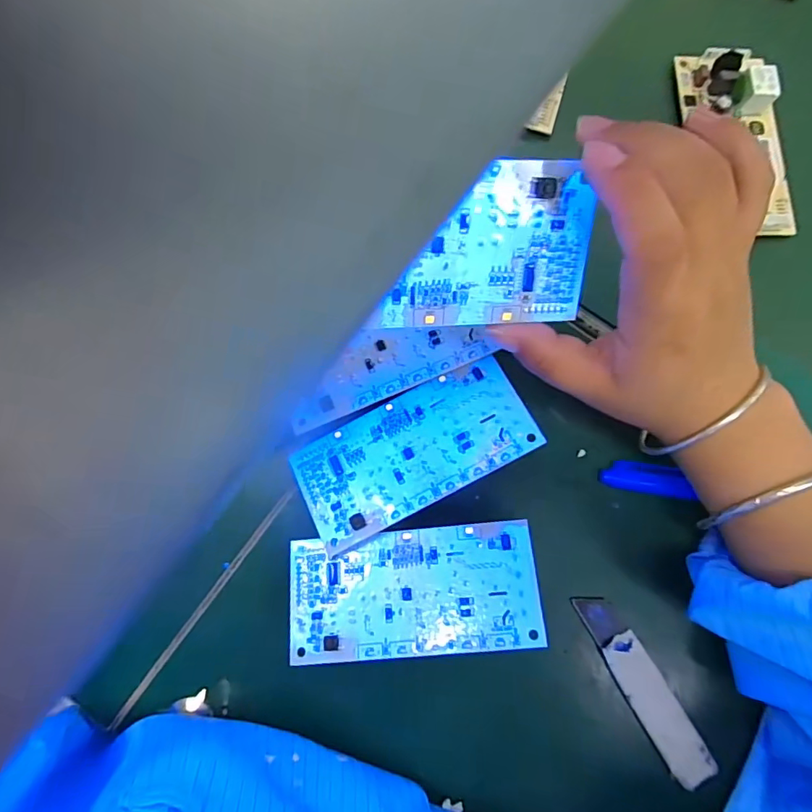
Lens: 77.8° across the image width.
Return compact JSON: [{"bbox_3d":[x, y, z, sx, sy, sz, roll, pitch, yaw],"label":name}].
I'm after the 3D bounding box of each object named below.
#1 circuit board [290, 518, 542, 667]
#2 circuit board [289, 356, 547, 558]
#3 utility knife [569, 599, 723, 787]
[{"bbox_3d":[0.003,0.086,0.234,0.114,0.004,0.055,-6,69,4],"label":"circuit board"},{"bbox_3d":[0.004,0.023,0.240,0.113,0.009,0.050,-26,81,-5],"label":"circuit board"},{"bbox_3d":[0.114,0.134,0.242,0.020,0.006,0.092,-28,81,-5],"label":"utility knife"}]

